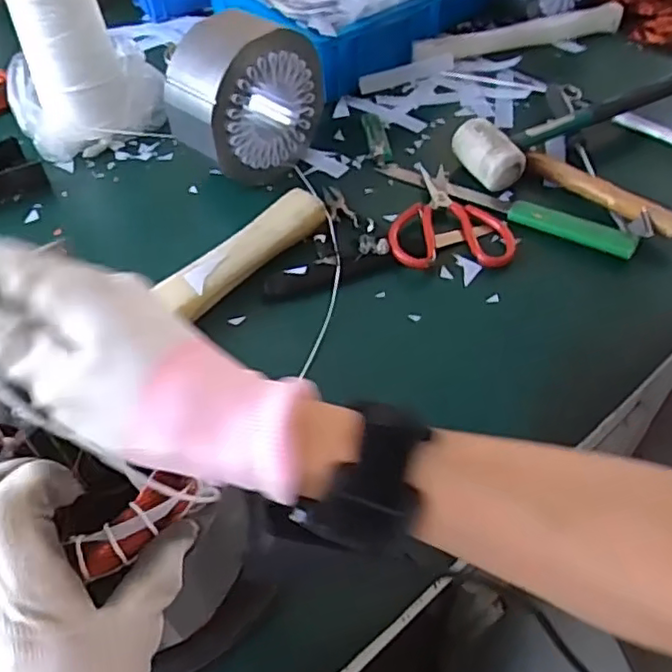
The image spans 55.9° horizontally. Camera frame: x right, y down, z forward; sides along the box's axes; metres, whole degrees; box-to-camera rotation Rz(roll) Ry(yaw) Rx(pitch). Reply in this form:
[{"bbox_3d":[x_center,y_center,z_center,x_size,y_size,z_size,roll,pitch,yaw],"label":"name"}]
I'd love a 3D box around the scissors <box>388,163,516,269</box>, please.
[{"bbox_3d":[0.102,-0.118,0.615,0.113,0.018,0.148,-7,49,-4],"label":"scissors"}]

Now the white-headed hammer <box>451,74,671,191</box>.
[{"bbox_3d":[0.256,-0.216,0.662,0.261,0.057,0.075,-16,50,-11],"label":"white-headed hammer"}]

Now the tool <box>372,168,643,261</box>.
[{"bbox_3d":[0.162,-0.132,0.624,0.263,0.020,0.032,27,55,23],"label":"tool"}]

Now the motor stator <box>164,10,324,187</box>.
[{"bbox_3d":[-0.093,-0.237,0.634,0.078,0.147,0.151,34,58,27],"label":"motor stator"}]

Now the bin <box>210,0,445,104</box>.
[{"bbox_3d":[-0.022,-0.422,0.817,0.217,0.108,0.272,-26,53,-19],"label":"bin"}]

